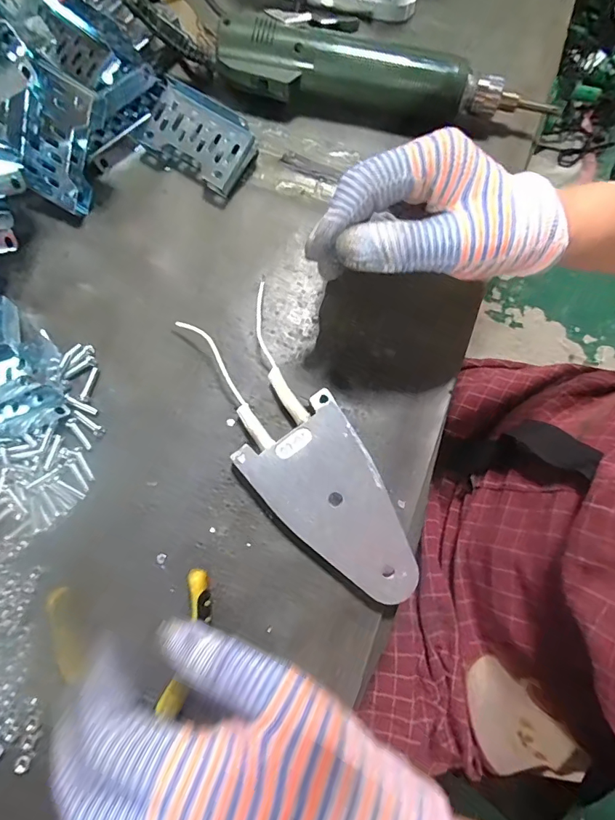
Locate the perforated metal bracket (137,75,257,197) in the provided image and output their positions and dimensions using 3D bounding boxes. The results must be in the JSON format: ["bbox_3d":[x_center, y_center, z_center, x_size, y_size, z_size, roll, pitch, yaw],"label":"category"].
[{"bbox_3d":[-0.078,-0.195,0.331,0.076,0.025,0.049,31,99,3],"label":"perforated metal bracket"}]

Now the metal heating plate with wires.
[{"bbox_3d":[-0.003,0.026,0.285,0.073,0.016,0.198,-28,80,-7],"label":"metal heating plate with wires"}]

